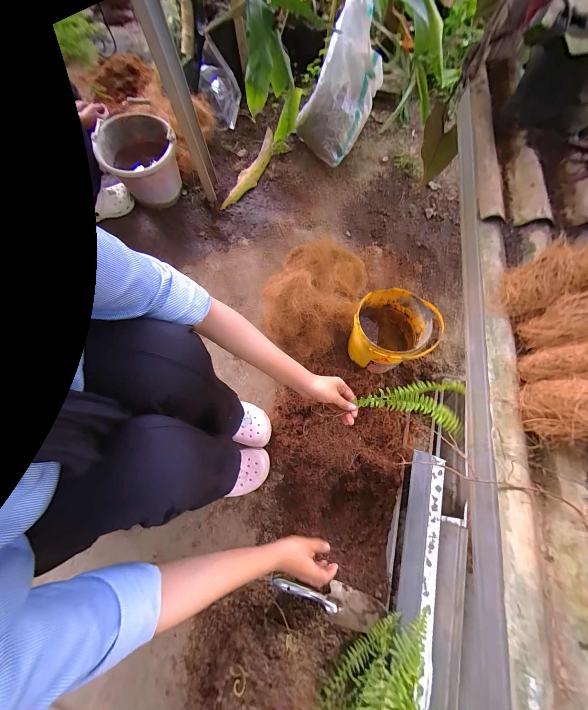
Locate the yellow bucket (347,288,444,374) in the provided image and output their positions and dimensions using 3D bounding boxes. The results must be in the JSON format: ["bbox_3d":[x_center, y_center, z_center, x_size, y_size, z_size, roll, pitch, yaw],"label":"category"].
[{"bbox_3d":[0.252,-0.063,0.709,0.184,0.175,0.192,0,71,0],"label":"yellow bucket"}]

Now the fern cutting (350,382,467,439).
[{"bbox_3d":[0.228,0.091,0.507,0.173,0.047,0.102,3,30,40],"label":"fern cutting"}]

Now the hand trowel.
[{"bbox_3d":[0.079,0.531,0.564,0.243,0.028,0.068,18,72,6],"label":"hand trowel"}]

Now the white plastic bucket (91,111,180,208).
[{"bbox_3d":[-0.562,-0.730,0.996,0.255,0.205,0.283,-20,72,-7],"label":"white plastic bucket"}]

